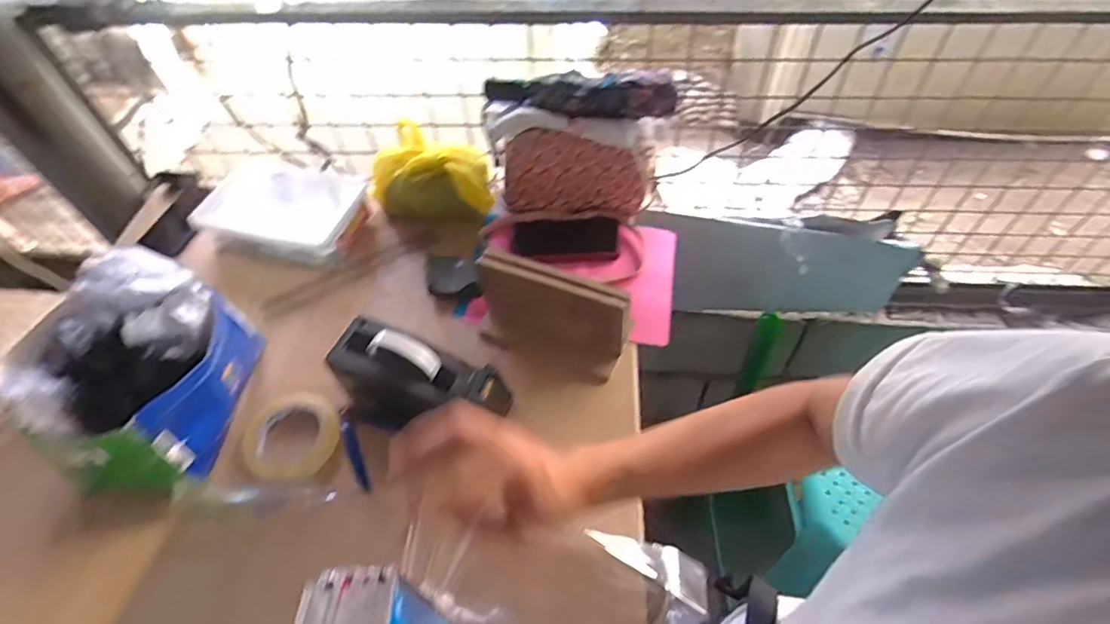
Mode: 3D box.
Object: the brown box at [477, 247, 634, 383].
[{"bbox_3d":[-0.006,0.009,0.710,0.190,0.133,0.029,20,40,16],"label":"brown box"}]

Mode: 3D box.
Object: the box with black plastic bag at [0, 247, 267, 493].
[{"bbox_3d":[-0.480,0.069,0.640,0.224,0.170,0.222,9,54,9],"label":"box with black plastic bag"}]

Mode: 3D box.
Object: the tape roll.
[{"bbox_3d":[-0.317,0.150,0.685,0.103,0.023,0.108,-1,53,2],"label":"tape roll"}]

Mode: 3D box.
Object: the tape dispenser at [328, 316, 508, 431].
[{"bbox_3d":[-0.160,0.081,0.656,0.209,0.120,0.074,18,56,16],"label":"tape dispenser"}]

